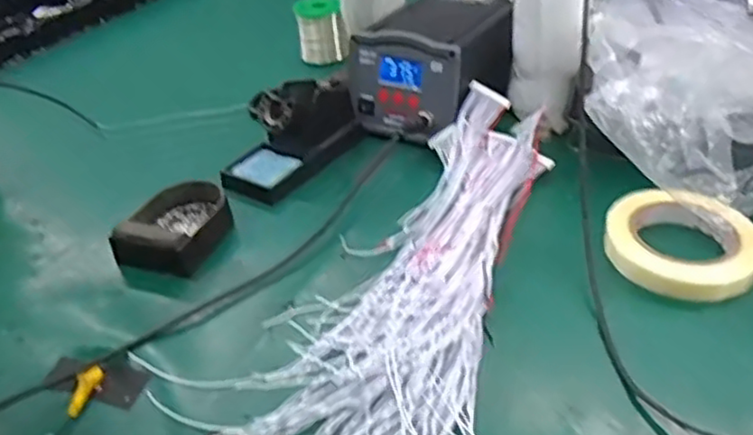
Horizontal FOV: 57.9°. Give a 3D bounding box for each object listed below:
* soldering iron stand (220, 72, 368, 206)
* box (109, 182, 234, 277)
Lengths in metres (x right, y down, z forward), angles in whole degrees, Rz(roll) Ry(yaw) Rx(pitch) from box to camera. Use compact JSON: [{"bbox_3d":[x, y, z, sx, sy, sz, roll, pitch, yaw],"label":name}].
[{"bbox_3d":[-0.084,-0.089,0.695,0.068,0.069,0.163,23,45,30],"label":"soldering iron stand"},{"bbox_3d":[-0.178,0.004,0.613,0.083,0.030,0.101,9,39,16],"label":"box"}]

